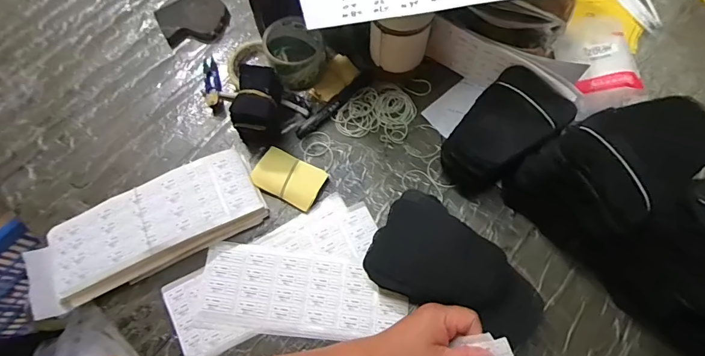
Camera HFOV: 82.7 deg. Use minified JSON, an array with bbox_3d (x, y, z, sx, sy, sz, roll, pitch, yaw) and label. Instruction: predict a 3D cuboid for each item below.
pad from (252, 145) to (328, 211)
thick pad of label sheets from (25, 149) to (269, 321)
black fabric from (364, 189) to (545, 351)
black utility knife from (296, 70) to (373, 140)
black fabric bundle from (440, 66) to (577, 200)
[{"bbox_3d":[-0.087,0.000,0.550,0.091,0.007,0.060,25,75,4],"label":"pad"},{"bbox_3d":[-0.263,0.064,0.517,0.290,0.042,0.109,-27,71,-9],"label":"thick pad of label sheets"},{"bbox_3d":[0.122,0.117,0.487,0.206,0.057,0.118,33,73,13],"label":"black fabric"},{"bbox_3d":[-0.024,-0.109,0.590,0.146,0.012,0.020,-43,74,-14],"label":"black utility knife"},{"bbox_3d":[0.194,-0.057,0.529,0.167,0.096,0.100,-42,74,-14],"label":"black fabric bundle"}]

